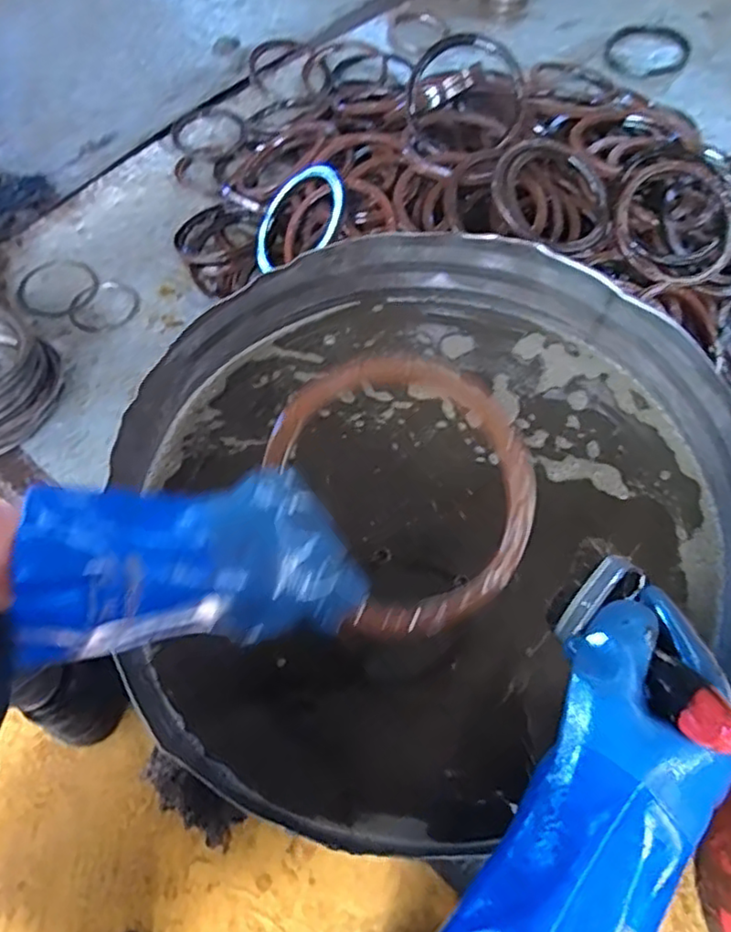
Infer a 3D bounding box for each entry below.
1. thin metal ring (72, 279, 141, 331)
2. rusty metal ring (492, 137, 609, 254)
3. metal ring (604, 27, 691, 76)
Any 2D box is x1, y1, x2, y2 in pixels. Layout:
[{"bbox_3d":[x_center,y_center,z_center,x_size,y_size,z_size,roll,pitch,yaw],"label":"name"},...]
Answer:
[{"bbox_3d":[-0.445,-0.275,1.088,0.112,0.009,0.101,-15,61,-11],"label":"thin metal ring"},{"bbox_3d":[0.282,-0.405,0.961,0.183,0.032,0.159,37,83,-7],"label":"rusty metal ring"},{"bbox_3d":[0.643,-0.950,1.463,0.184,0.014,0.154,0,71,3],"label":"metal ring"}]

